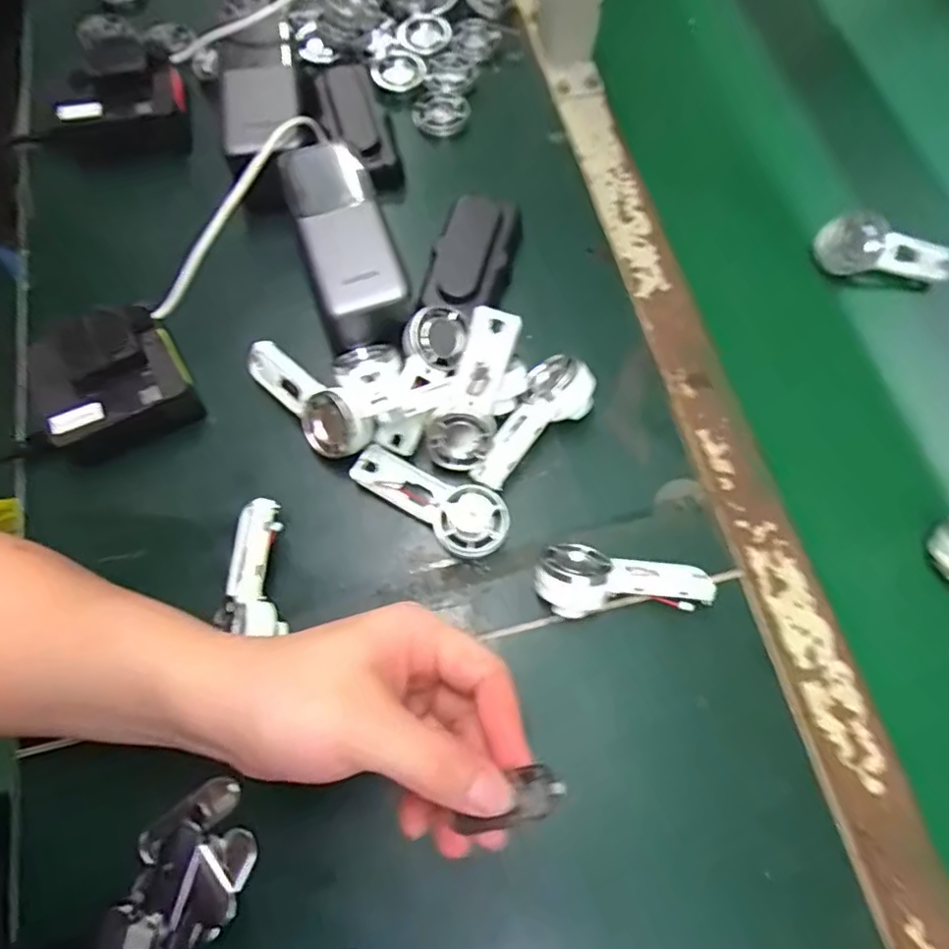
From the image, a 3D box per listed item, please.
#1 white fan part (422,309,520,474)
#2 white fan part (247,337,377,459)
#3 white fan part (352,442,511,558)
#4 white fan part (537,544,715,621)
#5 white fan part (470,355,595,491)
[{"bbox_3d":[0.001,-0.046,0.332,0.036,0.094,0.023,22,33,6],"label":"white fan part"},{"bbox_3d":[-0.103,-0.044,0.357,0.095,0.036,0.030,39,73,12],"label":"white fan part"},{"bbox_3d":[-0.025,0.014,0.345,0.095,0.021,0.039,30,71,9],"label":"white fan part"},{"bbox_3d":[0.081,0.056,0.323,0.095,0.036,0.039,-3,69,-3],"label":"white fan part"},{"bbox_3d":[0.037,-0.028,0.350,0.040,0.037,0.093,30,71,9],"label":"white fan part"}]

